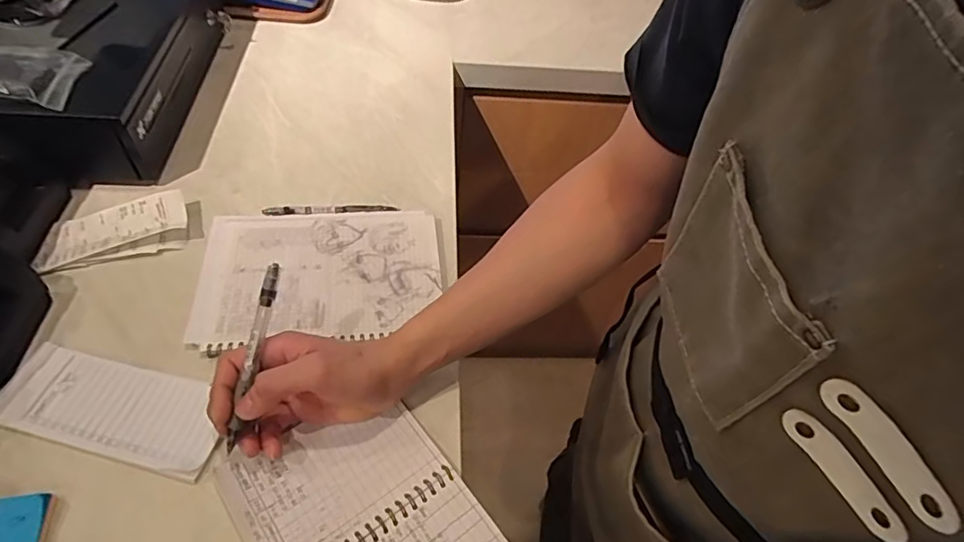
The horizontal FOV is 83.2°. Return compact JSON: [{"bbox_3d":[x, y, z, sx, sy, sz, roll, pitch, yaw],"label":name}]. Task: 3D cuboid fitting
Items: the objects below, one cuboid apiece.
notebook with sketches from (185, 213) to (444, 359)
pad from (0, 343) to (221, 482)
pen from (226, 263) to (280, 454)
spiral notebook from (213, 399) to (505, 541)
[{"bbox_3d":[-0.152,0.001,0.521,0.221,0.006,0.145,-3,52,-8],"label":"notebook with sketches"},{"bbox_3d":[-0.287,0.106,0.426,0.173,0.011,0.069,14,52,5],"label":"pad"},{"bbox_3d":[-0.165,0.062,0.391,0.009,0.011,0.136,12,86,4],"label":"pen"},{"bbox_3d":[-0.077,0.187,0.385,0.141,0.011,0.201,-30,61,-26],"label":"spiral notebook"}]

